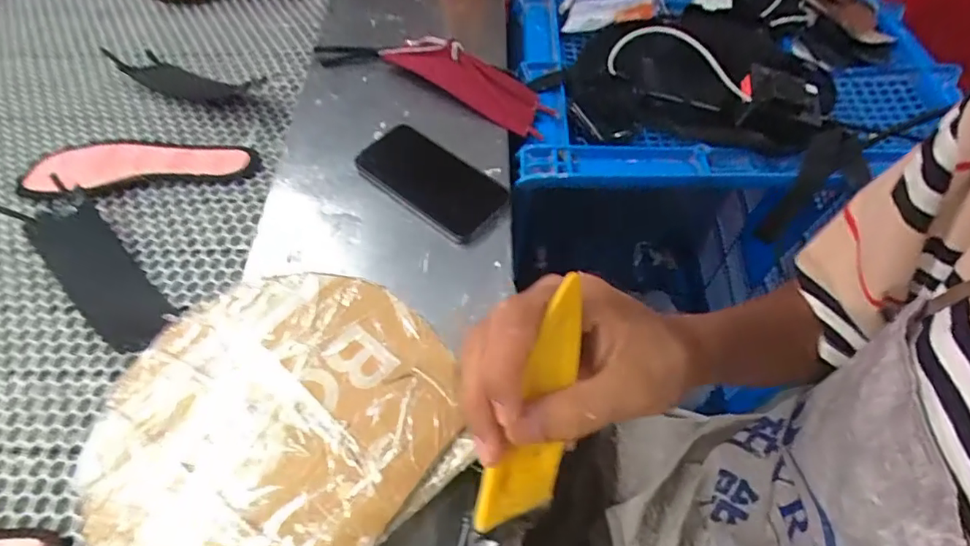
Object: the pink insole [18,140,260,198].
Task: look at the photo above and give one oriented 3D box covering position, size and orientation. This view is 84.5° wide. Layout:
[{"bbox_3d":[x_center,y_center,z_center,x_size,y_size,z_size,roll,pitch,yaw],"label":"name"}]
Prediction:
[{"bbox_3d":[-0.373,-0.118,0.578,0.242,0.018,0.085,0,52,-2],"label":"pink insole"}]

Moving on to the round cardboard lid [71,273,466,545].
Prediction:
[{"bbox_3d":[-0.135,0.092,0.332,0.195,0.009,0.219,32,62,19],"label":"round cardboard lid"}]

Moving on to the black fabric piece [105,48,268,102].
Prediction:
[{"bbox_3d":[-0.378,-0.246,0.657,0.196,0.021,0.062,15,57,8],"label":"black fabric piece"}]

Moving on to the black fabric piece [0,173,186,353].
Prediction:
[{"bbox_3d":[-0.348,-0.006,0.479,0.200,0.024,0.062,43,52,12],"label":"black fabric piece"}]

